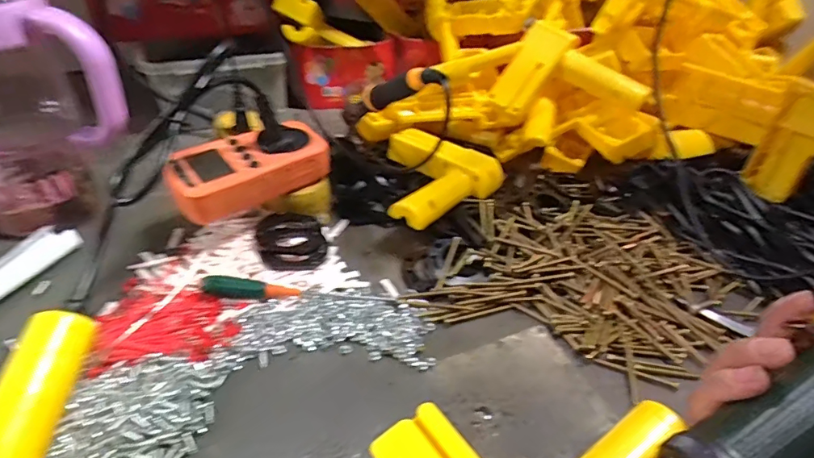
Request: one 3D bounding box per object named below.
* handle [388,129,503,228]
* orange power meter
[{"bbox_3d":[0.013,-0.057,0.473,0.114,0.032,0.141,32,47,27],"label":"handle"},{"bbox_3d":[-0.134,-0.053,0.412,0.131,0.033,0.065,-26,50,-31],"label":"orange power meter"}]

